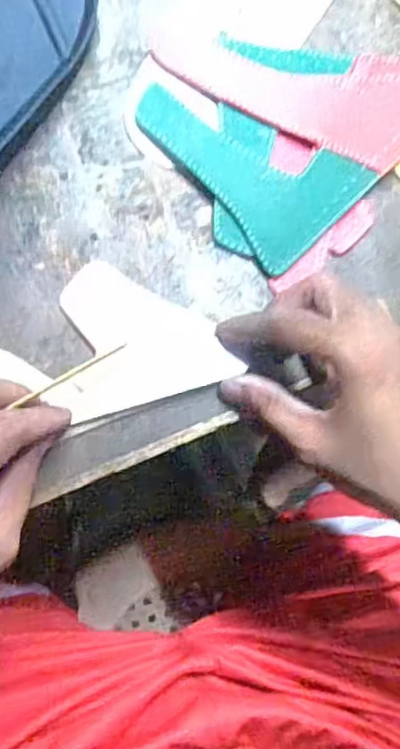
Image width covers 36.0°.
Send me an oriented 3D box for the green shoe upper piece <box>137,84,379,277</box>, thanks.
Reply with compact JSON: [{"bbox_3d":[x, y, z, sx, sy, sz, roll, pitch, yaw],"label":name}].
[{"bbox_3d":[0.028,-0.129,0.359,0.126,0.006,0.082,44,81,0],"label":"green shoe upper piece"}]

